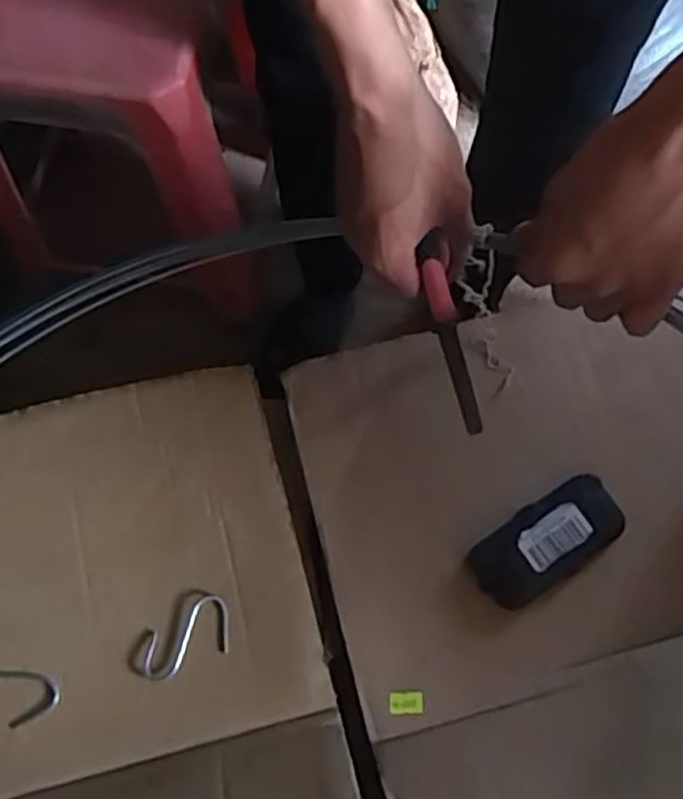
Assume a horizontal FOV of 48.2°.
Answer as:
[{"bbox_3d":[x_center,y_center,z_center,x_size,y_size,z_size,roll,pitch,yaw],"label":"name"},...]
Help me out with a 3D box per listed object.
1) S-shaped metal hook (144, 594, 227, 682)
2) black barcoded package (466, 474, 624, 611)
[{"bbox_3d":[-0.105,0.159,0.510,0.062,0.004,0.040,-22,74,-7],"label":"S-shaped metal hook"},{"bbox_3d":[0.143,0.096,0.525,0.108,0.032,0.053,-37,76,-11],"label":"black barcoded package"}]

